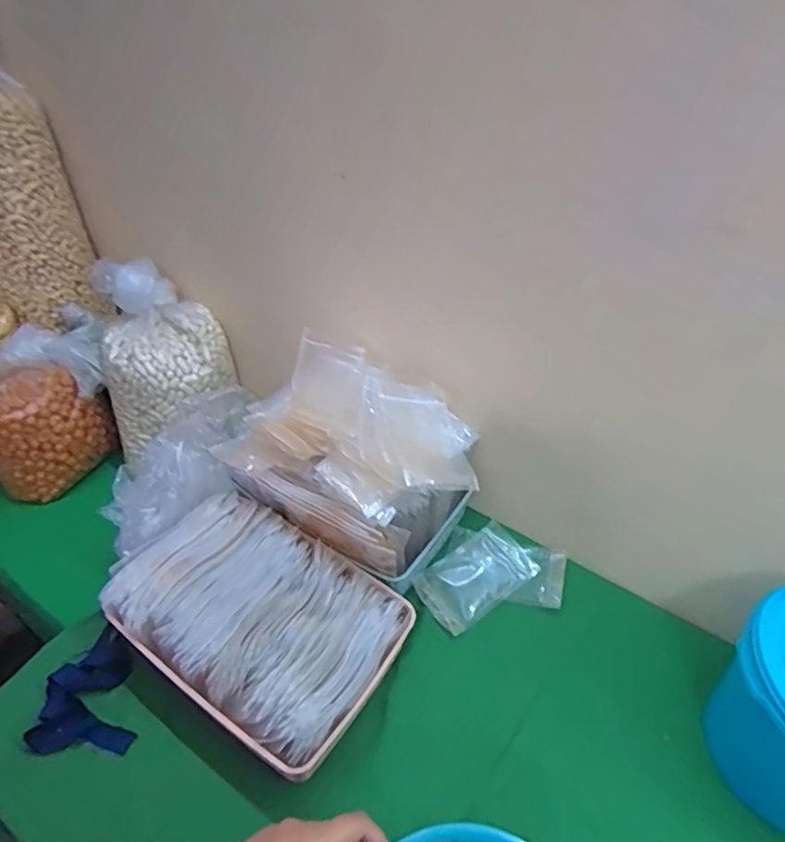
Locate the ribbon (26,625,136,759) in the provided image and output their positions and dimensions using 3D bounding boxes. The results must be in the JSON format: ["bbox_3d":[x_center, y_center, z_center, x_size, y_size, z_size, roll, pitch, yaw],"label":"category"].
[{"bbox_3d":[-0.353,0.321,0.692,0.106,0.032,0.137,-1,42,-2],"label":"ribbon"}]

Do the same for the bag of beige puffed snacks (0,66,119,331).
[{"bbox_3d":[-0.688,-0.435,1.009,0.202,0.553,0.185,-21,25,-22],"label":"bag of beige puffed snacks"}]

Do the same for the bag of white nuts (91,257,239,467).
[{"bbox_3d":[-0.399,-0.113,1.006,0.211,0.275,0.185,-14,45,-16],"label":"bag of white nuts"}]

